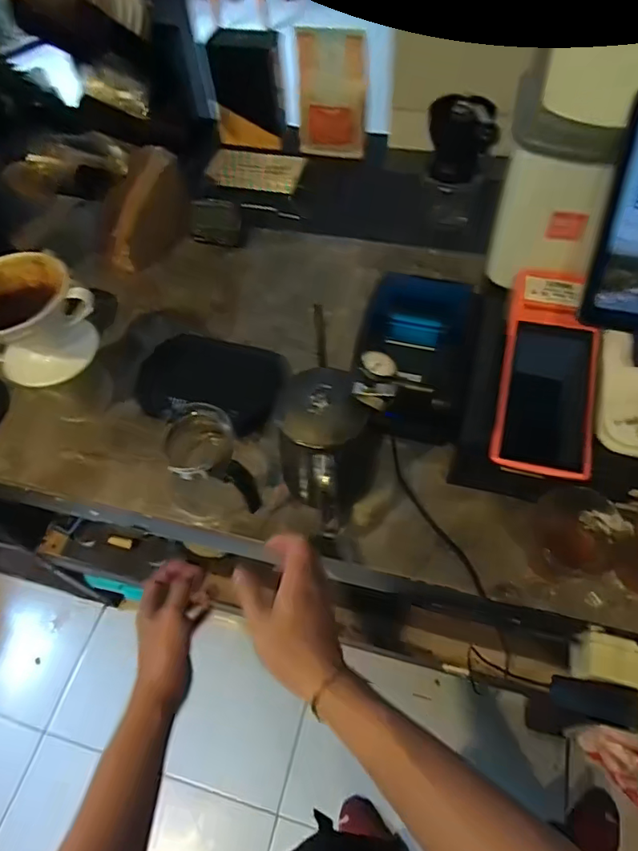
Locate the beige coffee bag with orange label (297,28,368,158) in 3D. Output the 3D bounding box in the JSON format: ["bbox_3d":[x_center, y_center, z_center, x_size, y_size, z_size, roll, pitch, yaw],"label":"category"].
[{"bbox_3d":[0.021,-0.549,0.870,0.118,0.160,0.078,1,58,4],"label":"beige coffee bag with orange label"}]

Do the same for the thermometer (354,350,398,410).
[{"bbox_3d":[0.052,-0.040,0.476,0.036,0.048,0.029,5,58,7],"label":"thermometer"}]

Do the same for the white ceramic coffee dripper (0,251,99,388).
[{"bbox_3d":[-0.305,-0.109,0.562,0.116,0.103,0.093,-36,62,-18],"label":"white ceramic coffee dripper"}]

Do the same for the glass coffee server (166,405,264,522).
[{"bbox_3d":[-0.118,0.053,0.552,0.087,0.094,0.113,-25,59,-12],"label":"glass coffee server"}]

